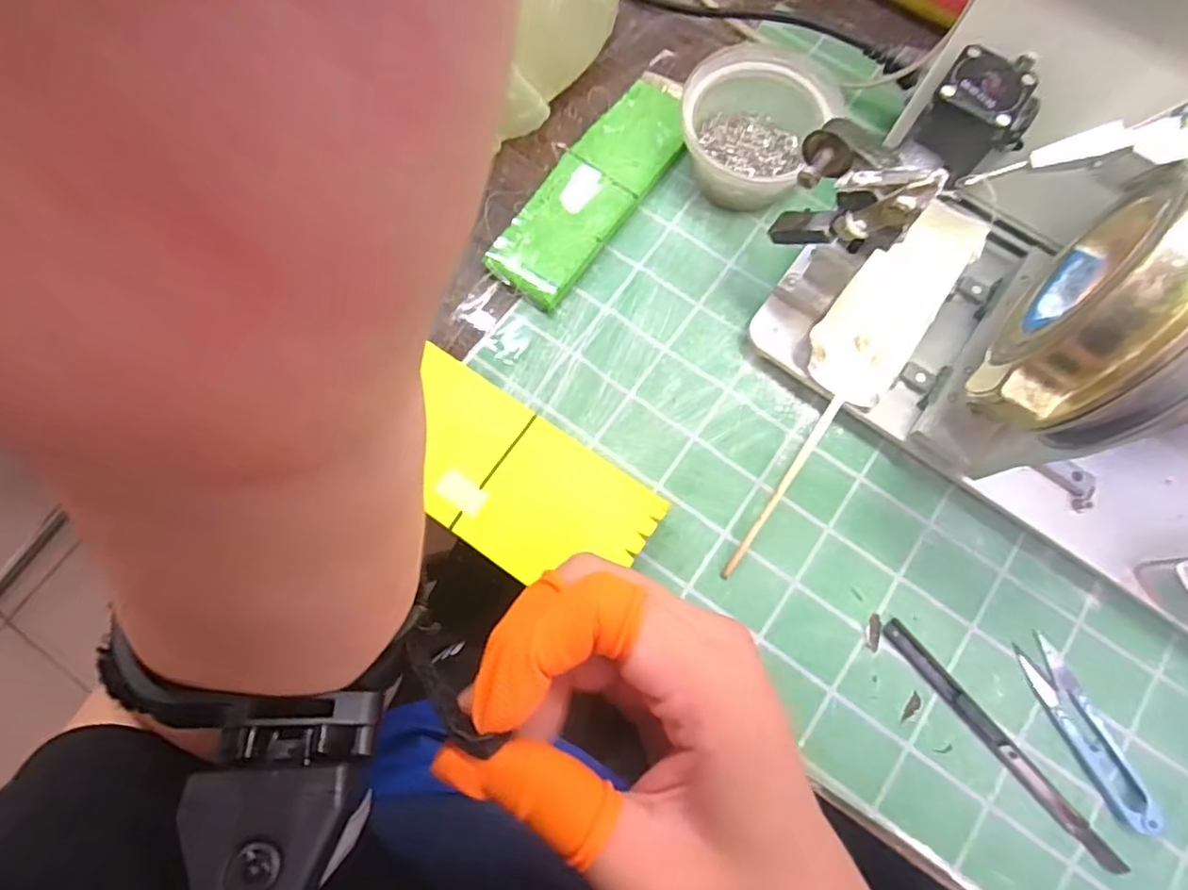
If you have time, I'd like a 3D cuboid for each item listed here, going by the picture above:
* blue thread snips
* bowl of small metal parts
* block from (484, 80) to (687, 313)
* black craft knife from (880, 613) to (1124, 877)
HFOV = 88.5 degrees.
[{"bbox_3d":[0.267,0.156,0.329,0.023,0.009,0.102,-23,76,-6],"label":"blue thread snips"},{"bbox_3d":[0.103,-0.208,0.404,0.087,0.055,0.088,0,75,0],"label":"bowl of small metal parts"},{"bbox_3d":[0.000,-0.173,0.414,0.059,0.014,0.181,34,77,9],"label":"block"},{"bbox_3d":[0.220,0.161,0.330,0.012,0.006,0.159,-39,78,-10],"label":"black craft knife"}]

